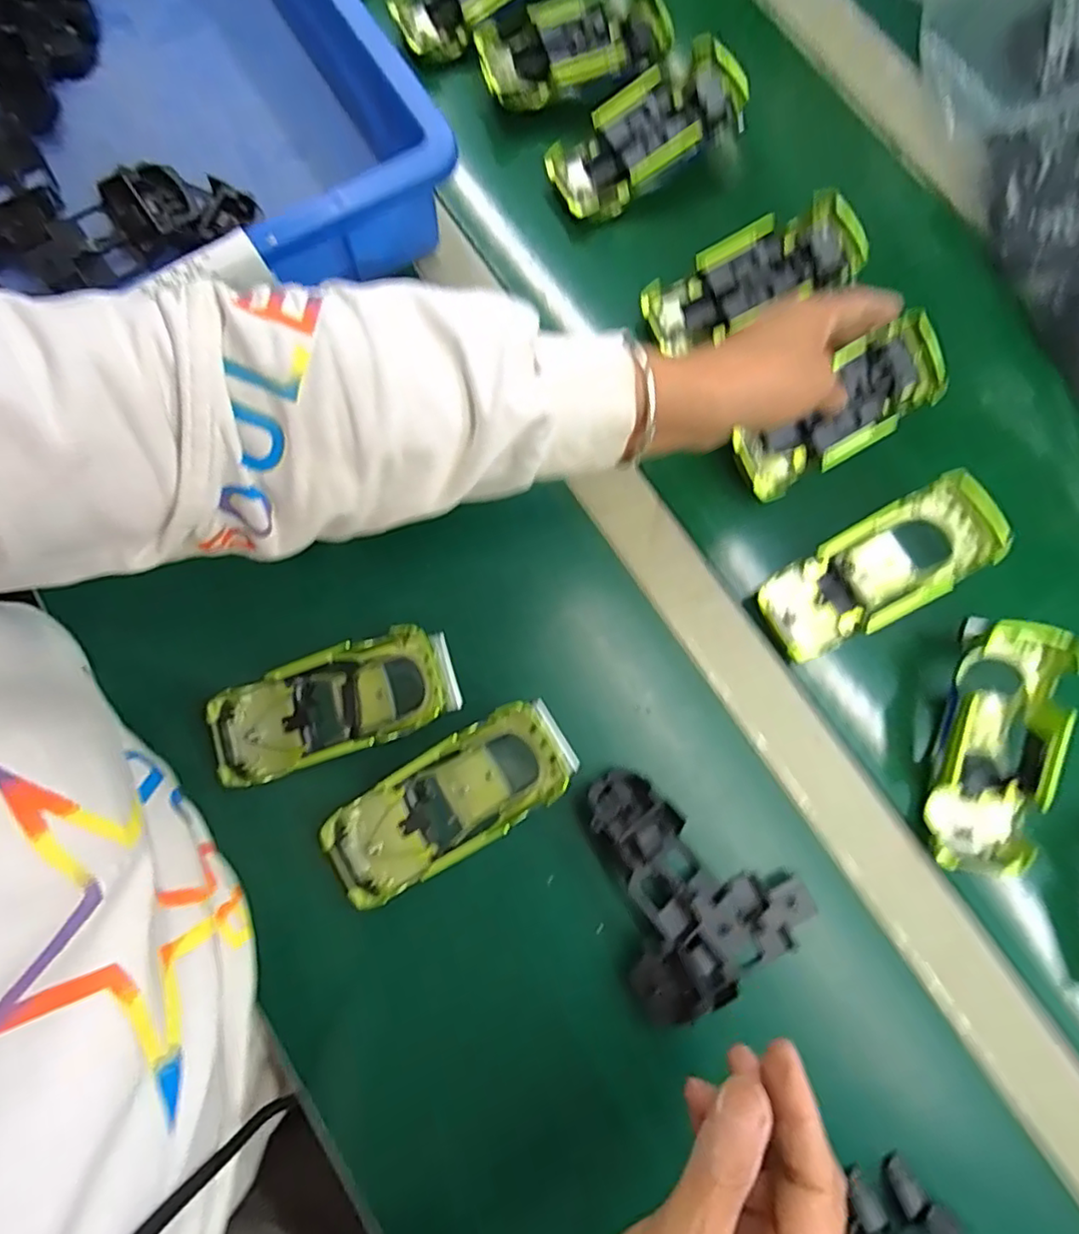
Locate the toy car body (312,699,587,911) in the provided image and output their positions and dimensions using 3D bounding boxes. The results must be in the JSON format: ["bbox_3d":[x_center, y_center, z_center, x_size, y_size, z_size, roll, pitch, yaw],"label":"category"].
[{"bbox_3d":[-0.048,0.097,0.317,0.136,0.032,0.053,-31,82,-6],"label":"toy car body"}]

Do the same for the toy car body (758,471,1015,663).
[{"bbox_3d":[0.199,-0.027,0.361,0.137,0.037,0.057,-32,82,7],"label":"toy car body"}]

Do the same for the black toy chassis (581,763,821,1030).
[{"bbox_3d":[0.081,0.135,0.317,0.099,0.030,0.122,-24,81,-5],"label":"black toy chassis"}]

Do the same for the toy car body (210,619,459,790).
[{"bbox_3d":[-0.112,0.049,0.329,0.132,0.038,0.053,-19,81,9],"label":"toy car body"}]

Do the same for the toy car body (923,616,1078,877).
[{"bbox_3d":[0.253,0.071,0.345,0.059,0.039,0.135,11,93,1],"label":"toy car body"}]

